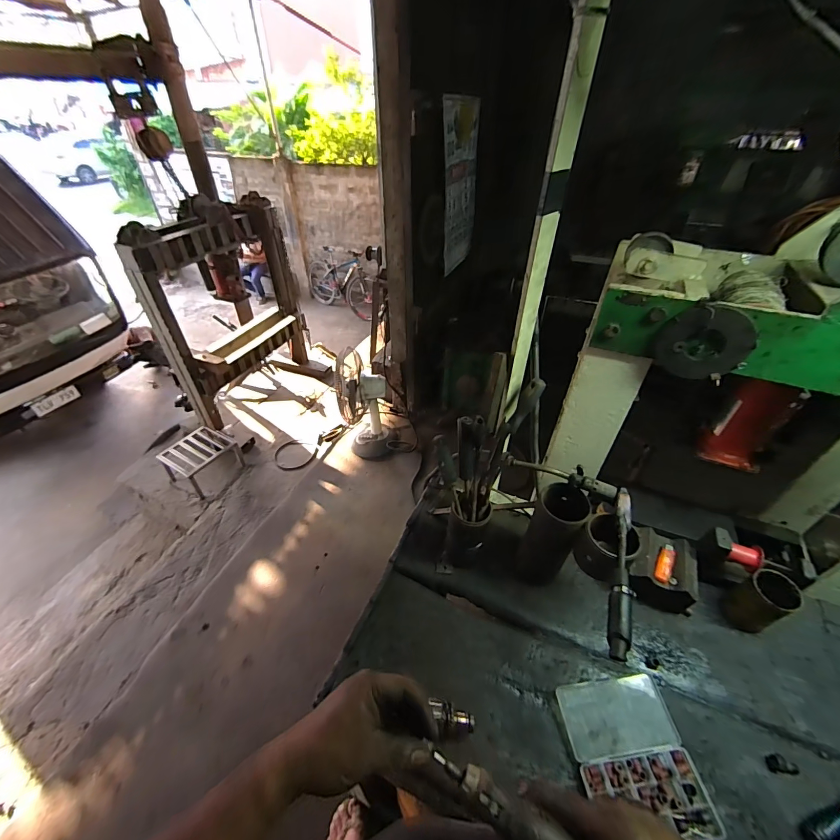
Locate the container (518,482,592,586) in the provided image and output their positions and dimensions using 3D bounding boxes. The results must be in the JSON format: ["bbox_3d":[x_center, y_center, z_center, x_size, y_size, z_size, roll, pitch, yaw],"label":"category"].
[{"bbox_3d":[0.257,0.231,0.745,0.087,0.214,0.095,28,48,27],"label":"container"}]

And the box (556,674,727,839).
[{"bbox_3d":[0.332,0.517,0.585,0.175,0.029,0.189,-4,41,-5],"label":"box"}]

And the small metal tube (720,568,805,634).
[{"bbox_3d":[0.635,0.341,0.706,0.079,0.104,0.072,-18,44,-20],"label":"small metal tube"}]

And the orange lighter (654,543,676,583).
[{"bbox_3d":[0.484,0.282,0.742,0.025,0.017,0.082,25,47,26],"label":"orange lighter"}]

